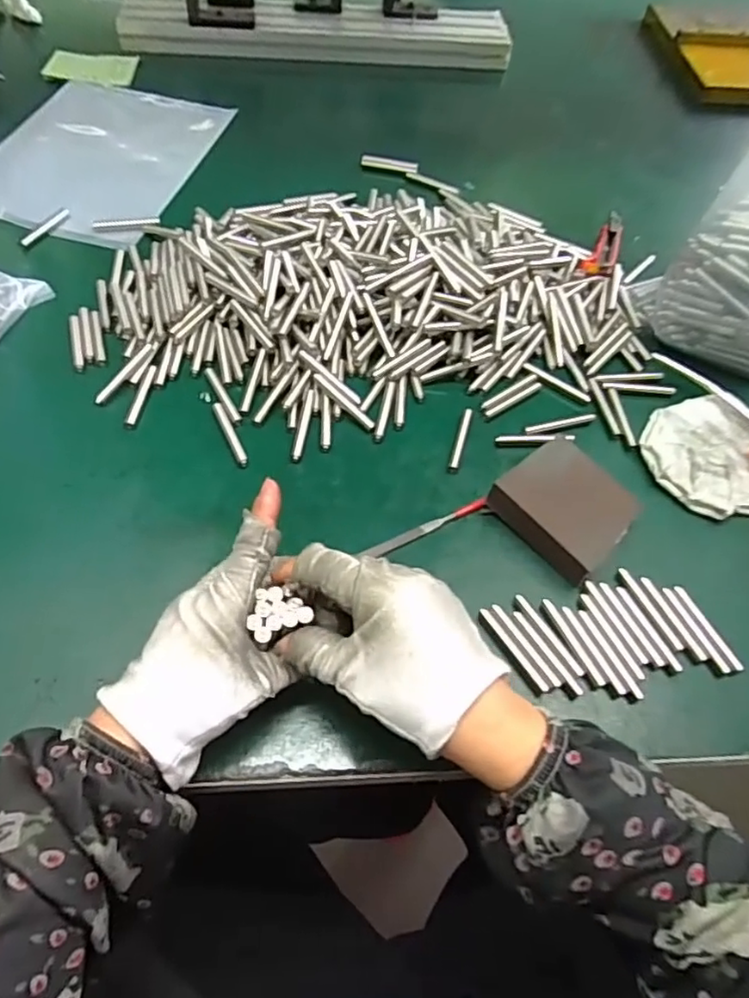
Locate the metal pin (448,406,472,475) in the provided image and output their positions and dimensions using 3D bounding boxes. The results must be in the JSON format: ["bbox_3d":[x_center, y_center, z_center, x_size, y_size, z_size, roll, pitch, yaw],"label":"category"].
[{"bbox_3d":[0.063,-0.044,0.449,0.008,0.004,0.061,16,56,6],"label":"metal pin"}]

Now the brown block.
[{"bbox_3d":[0.124,0.005,0.400,0.072,0.031,0.076,-31,63,-23],"label":"brown block"}]

